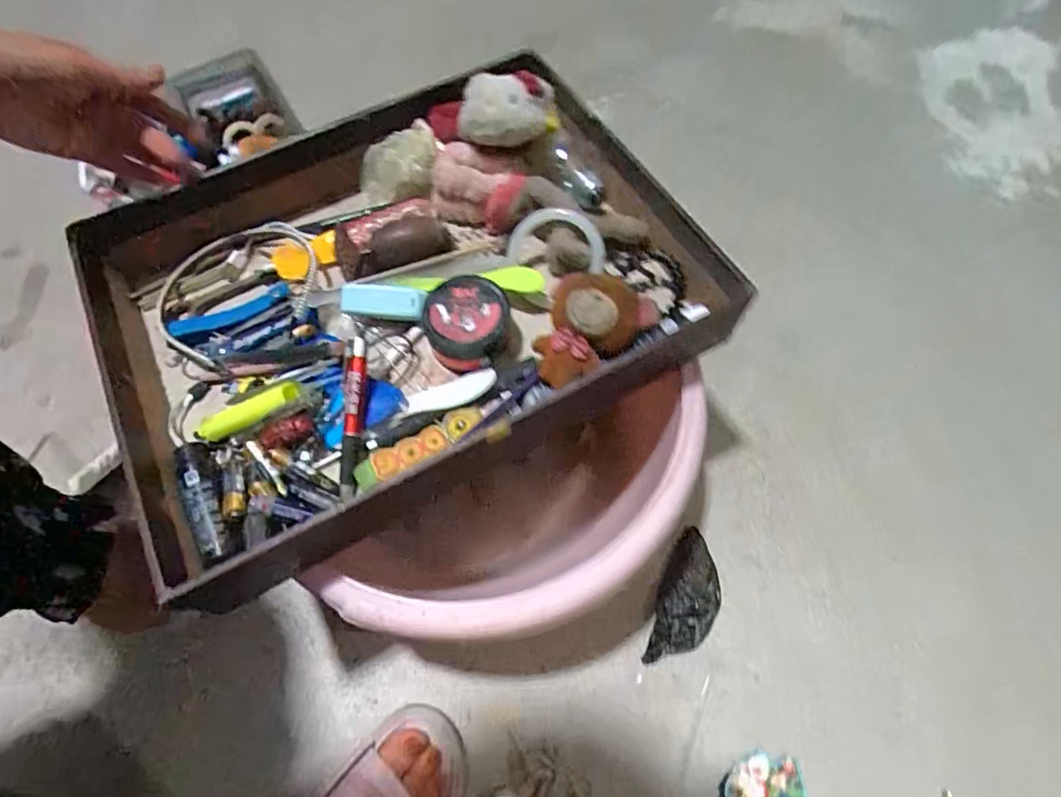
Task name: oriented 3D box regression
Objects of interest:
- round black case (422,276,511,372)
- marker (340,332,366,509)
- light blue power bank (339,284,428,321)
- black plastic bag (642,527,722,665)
[{"bbox_3d":[-0.050,-0.061,0.416,0.063,0.039,0.067,-1,65,1],"label":"round black case"},{"bbox_3d":[-0.128,0.016,0.383,0.018,0.019,0.117,1,84,2],"label":"marker"},{"bbox_3d":[-0.116,-0.076,0.425,0.068,0.014,0.025,5,96,3],"label":"light blue power bank"},{"bbox_3d":[0.143,0.181,0.485,0.051,0.011,0.120,18,67,10],"label":"black plastic bag"}]

